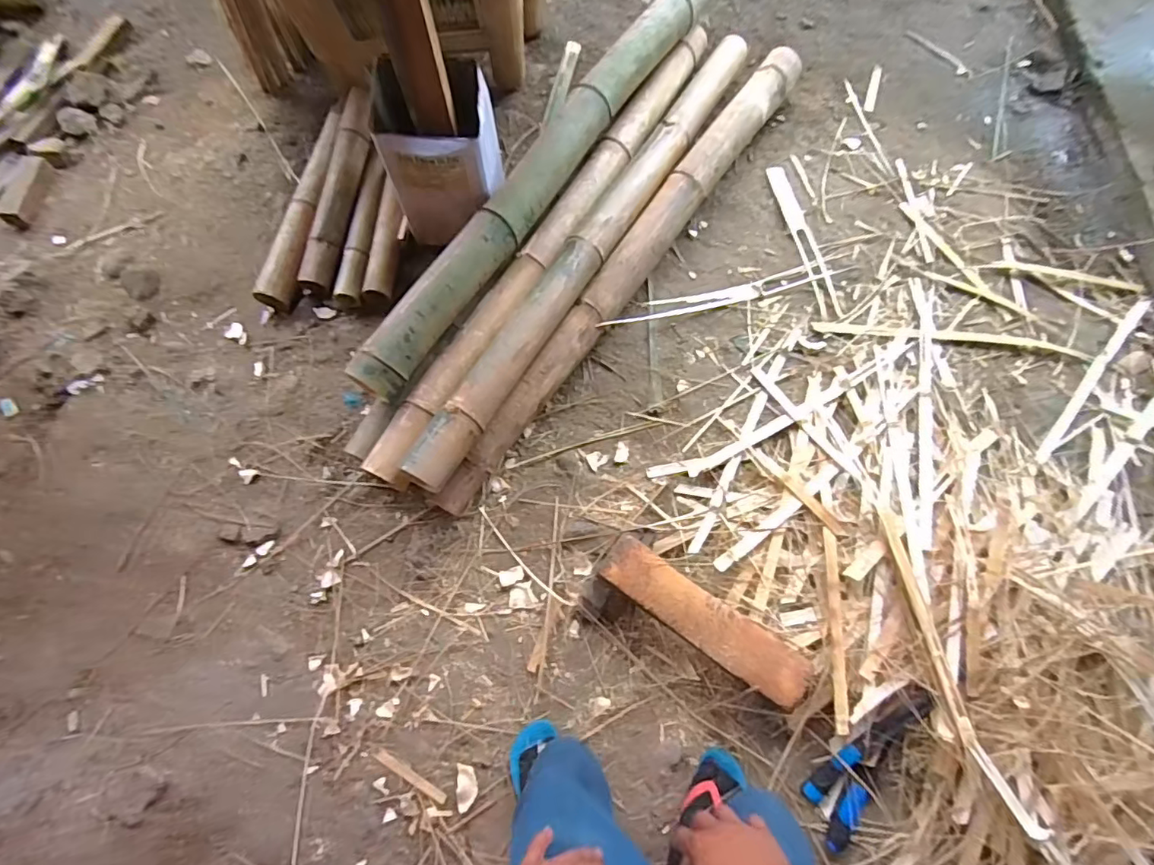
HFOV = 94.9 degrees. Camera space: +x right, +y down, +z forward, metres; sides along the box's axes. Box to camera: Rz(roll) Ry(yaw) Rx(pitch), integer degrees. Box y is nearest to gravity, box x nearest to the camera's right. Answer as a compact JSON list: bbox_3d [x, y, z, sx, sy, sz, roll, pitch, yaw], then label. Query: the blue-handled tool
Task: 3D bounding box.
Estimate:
[{"bbox_3d":[0.553,0.628,1.024,0.106,0.046,0.346,36,93,13],"label":"blue-handled tool"}]

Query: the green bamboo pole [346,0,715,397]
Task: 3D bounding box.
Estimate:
[{"bbox_3d":[-0.013,-0.744,1.309,0.111,0.118,1.613,31,76,9],"label":"green bamboo pole"}]

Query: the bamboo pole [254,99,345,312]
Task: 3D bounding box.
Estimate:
[{"bbox_3d":[-0.716,-0.617,1.441,0.101,0.105,0.617,9,74,3],"label":"bamboo pole"}]

